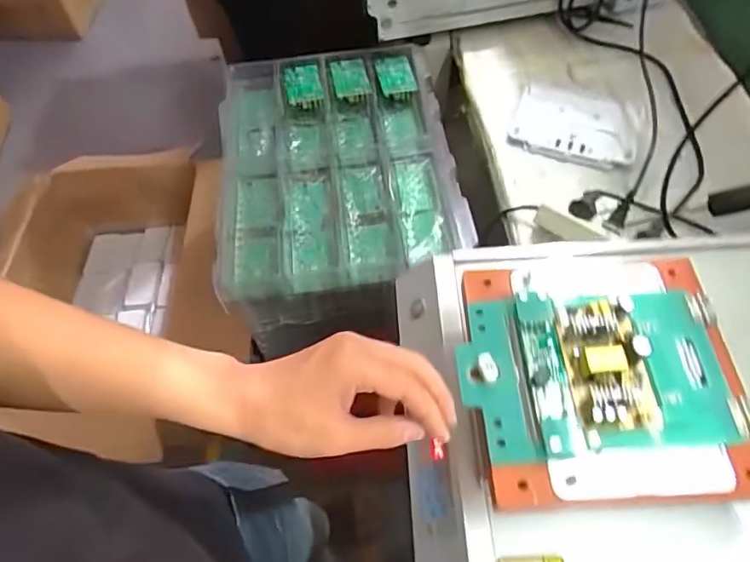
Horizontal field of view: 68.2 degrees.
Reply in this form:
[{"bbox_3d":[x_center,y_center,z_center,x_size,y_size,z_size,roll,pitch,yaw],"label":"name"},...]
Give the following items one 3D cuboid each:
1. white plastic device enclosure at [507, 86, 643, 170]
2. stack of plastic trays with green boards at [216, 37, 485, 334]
[{"bbox_3d":[0.305,-0.238,0.843,0.179,0.028,0.138,18,62,12],"label":"white plastic device enclosure"},{"bbox_3d":[-0.066,-0.178,0.875,0.362,0.075,0.484,-8,60,-3],"label":"stack of plastic trays with green boards"}]

